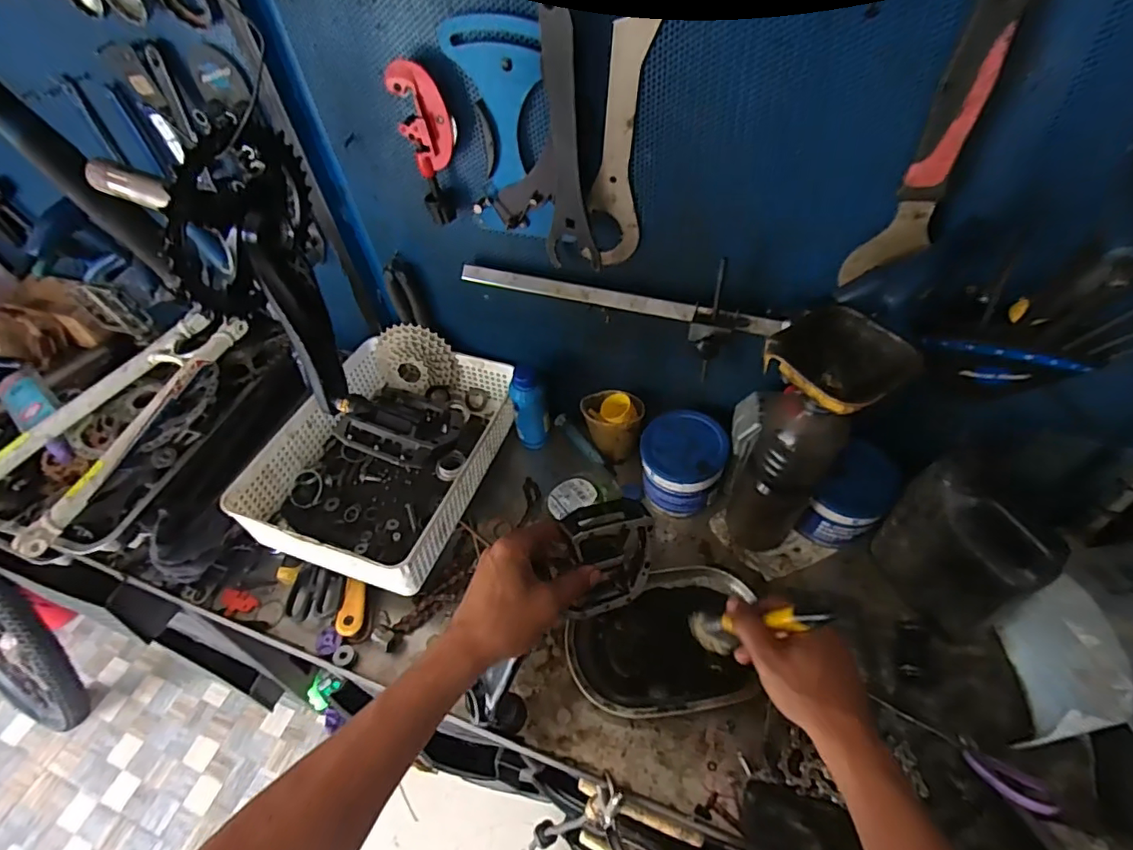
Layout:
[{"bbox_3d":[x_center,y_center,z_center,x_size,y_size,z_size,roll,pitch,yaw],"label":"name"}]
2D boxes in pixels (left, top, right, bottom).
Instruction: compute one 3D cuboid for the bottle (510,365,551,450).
[{"bbox_3d":[-0.050,-0.021,0.755,0.045,0.142,0.035,-13,53,-4],"label":"bottle"}]

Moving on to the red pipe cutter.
[{"bbox_3d":[-0.132,-0.274,0.545,0.049,0.149,0.022,7,51,13],"label":"red pipe cutter"}]

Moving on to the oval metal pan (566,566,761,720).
[{"bbox_3d":[0.105,0.235,0.609,0.203,0.045,0.157,-9,50,0],"label":"oval metal pan"}]

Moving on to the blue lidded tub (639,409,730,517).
[{"bbox_3d":[0.146,0.054,0.700,0.101,0.104,0.099,-4,50,4],"label":"blue lidded tub"}]

